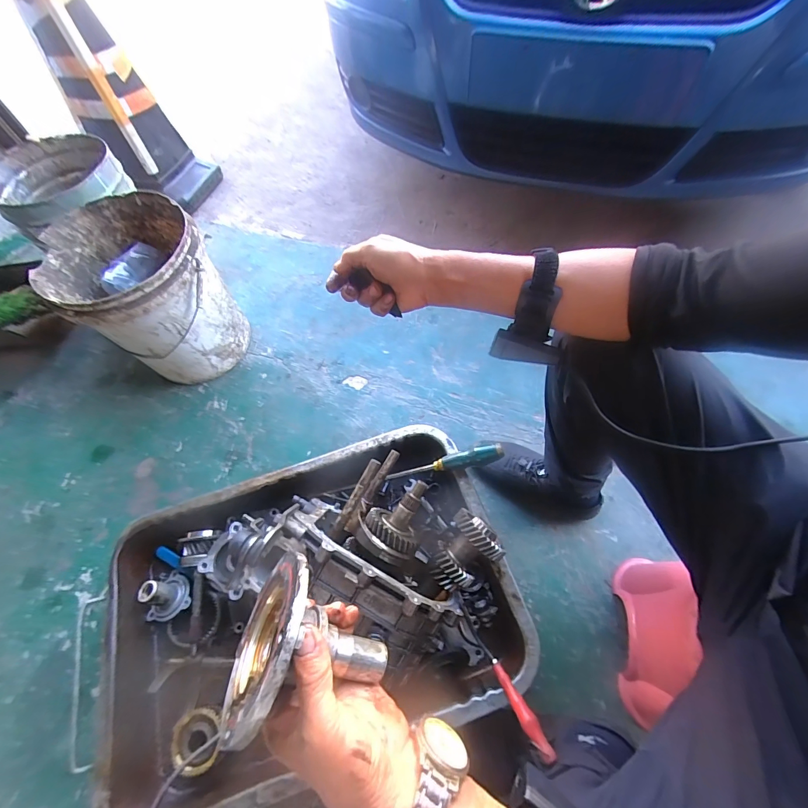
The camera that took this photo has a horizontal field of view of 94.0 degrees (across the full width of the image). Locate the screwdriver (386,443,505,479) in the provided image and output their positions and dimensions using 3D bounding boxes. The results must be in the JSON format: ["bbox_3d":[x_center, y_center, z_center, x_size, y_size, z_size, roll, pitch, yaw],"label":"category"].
[{"bbox_3d":[0.071,0.107,0.673,0.210,0.024,0.027,-16,60,20],"label":"screwdriver"}]

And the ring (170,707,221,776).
[{"bbox_3d":[-0.314,0.505,0.565,0.065,0.023,0.077,-7,62,1],"label":"ring"}]

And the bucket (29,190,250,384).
[{"bbox_3d":[-0.529,-0.226,0.837,0.267,0.315,0.284,-2,62,4],"label":"bucket"}]

